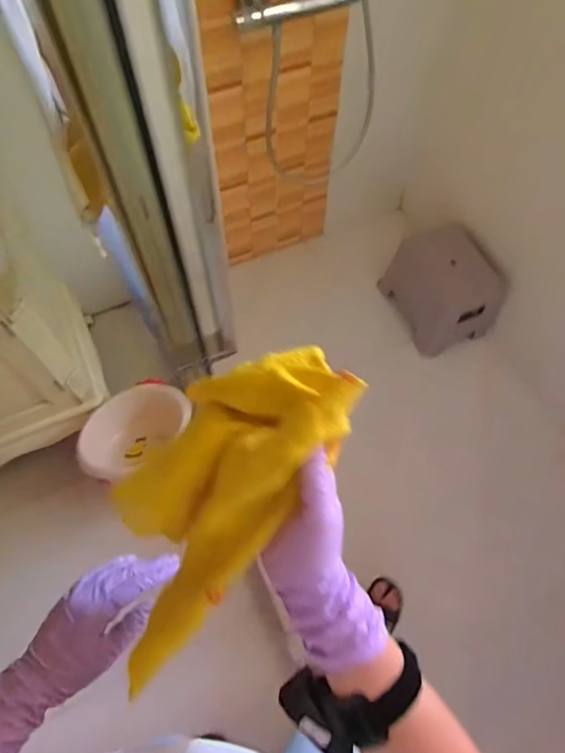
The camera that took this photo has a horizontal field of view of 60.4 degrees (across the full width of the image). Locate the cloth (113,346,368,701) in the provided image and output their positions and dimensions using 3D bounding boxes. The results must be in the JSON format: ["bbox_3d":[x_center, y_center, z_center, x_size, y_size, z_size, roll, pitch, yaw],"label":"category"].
[{"bbox_3d":[-0.059,0.095,0.360,0.107,0.049,0.287,38,109,17],"label":"cloth"}]

